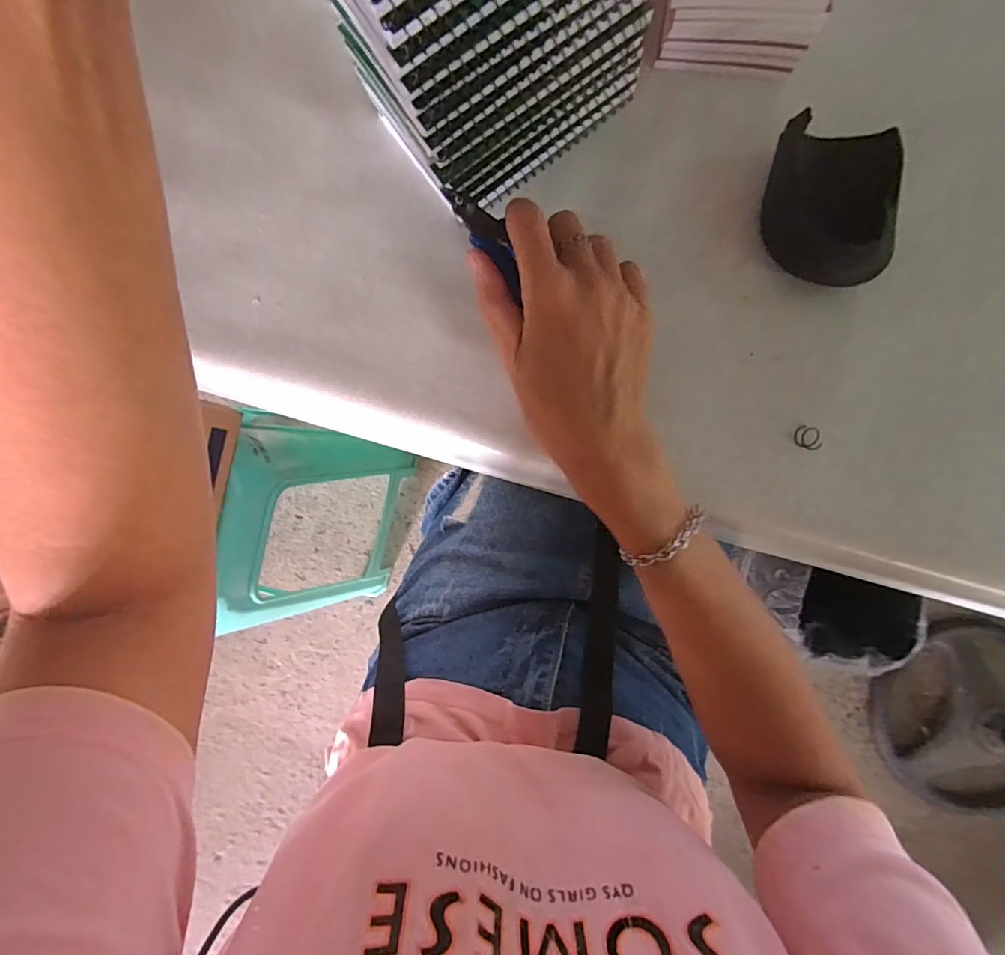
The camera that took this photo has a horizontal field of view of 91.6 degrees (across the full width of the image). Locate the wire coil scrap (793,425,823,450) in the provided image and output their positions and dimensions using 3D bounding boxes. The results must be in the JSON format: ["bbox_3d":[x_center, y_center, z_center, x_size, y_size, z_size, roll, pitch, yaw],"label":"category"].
[{"bbox_3d":[0.175,-0.023,0.279,0.013,0.006,0.014,6,88,3],"label":"wire coil scrap"}]

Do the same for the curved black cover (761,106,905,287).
[{"bbox_3d":[0.181,-0.151,0.273,0.060,0.030,0.078,7,88,3],"label":"curved black cover"}]

